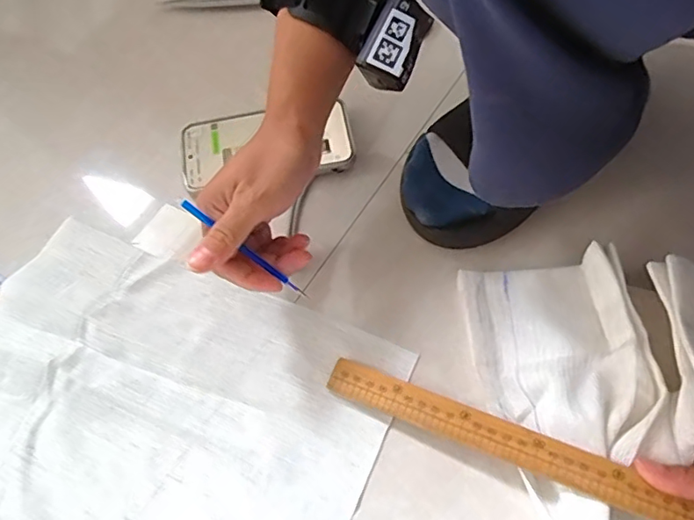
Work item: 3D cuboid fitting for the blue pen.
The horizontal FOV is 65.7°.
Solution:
[{"bbox_3d":[-0.067,-0.006,0.357,0.102,0.006,0.005,38,68,-19],"label":"blue pen"}]

